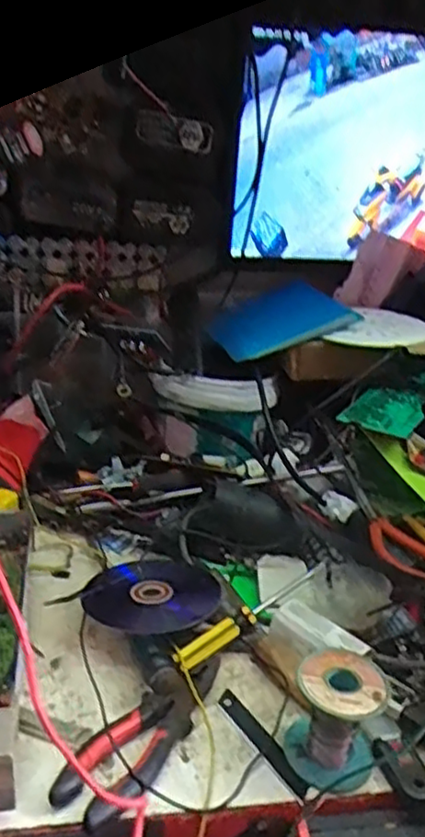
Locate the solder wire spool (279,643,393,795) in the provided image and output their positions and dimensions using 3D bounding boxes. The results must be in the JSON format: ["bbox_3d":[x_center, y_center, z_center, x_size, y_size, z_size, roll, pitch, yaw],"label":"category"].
[{"bbox_3d":[0.084,0.203,0.460,0.058,0.070,0.058,4,23,-2],"label":"solder wire spool"}]

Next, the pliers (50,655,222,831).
[{"bbox_3d":[-0.042,0.212,0.466,0.048,0.025,0.152,19,27,31],"label":"pliers"}]

